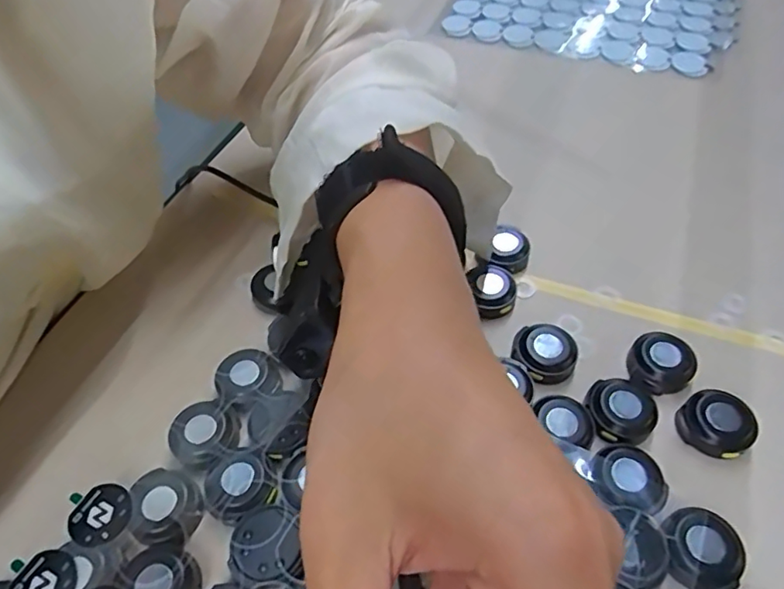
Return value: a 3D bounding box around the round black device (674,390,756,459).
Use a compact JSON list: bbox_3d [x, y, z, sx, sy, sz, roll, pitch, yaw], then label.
[{"bbox_3d":[0.145,0.057,0.248,0.029,0.011,0.026,34,61,25],"label":"round black device"}]

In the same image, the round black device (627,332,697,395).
[{"bbox_3d":[0.130,0.033,0.267,0.029,0.014,0.029,-1,52,1],"label":"round black device"}]

